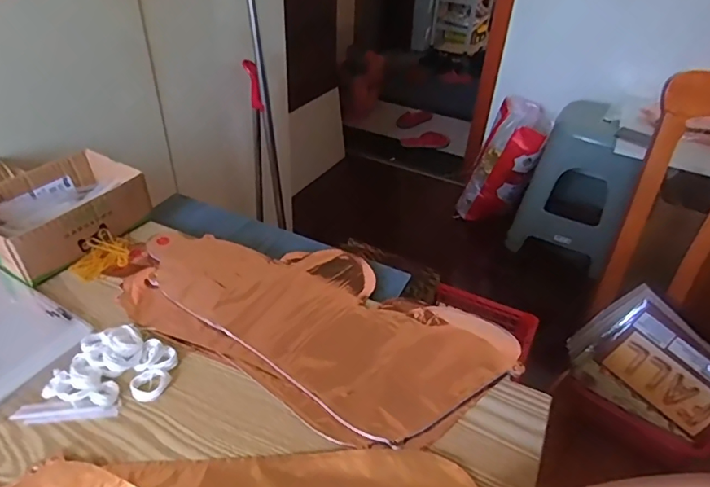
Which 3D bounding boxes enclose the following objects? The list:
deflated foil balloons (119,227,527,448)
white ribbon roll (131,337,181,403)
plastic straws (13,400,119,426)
[{"bbox_3d":[-0.051,0.076,0.552,0.418,0.016,0.211,21,42,22],"label":"deflated foil balloons"},{"bbox_3d":[-0.197,0.124,0.487,0.035,0.014,0.061,1,38,-2],"label":"white ribbon roll"},{"bbox_3d":[-0.261,0.152,0.450,0.088,0.006,0.017,-1,38,-5],"label":"plastic straws"}]

